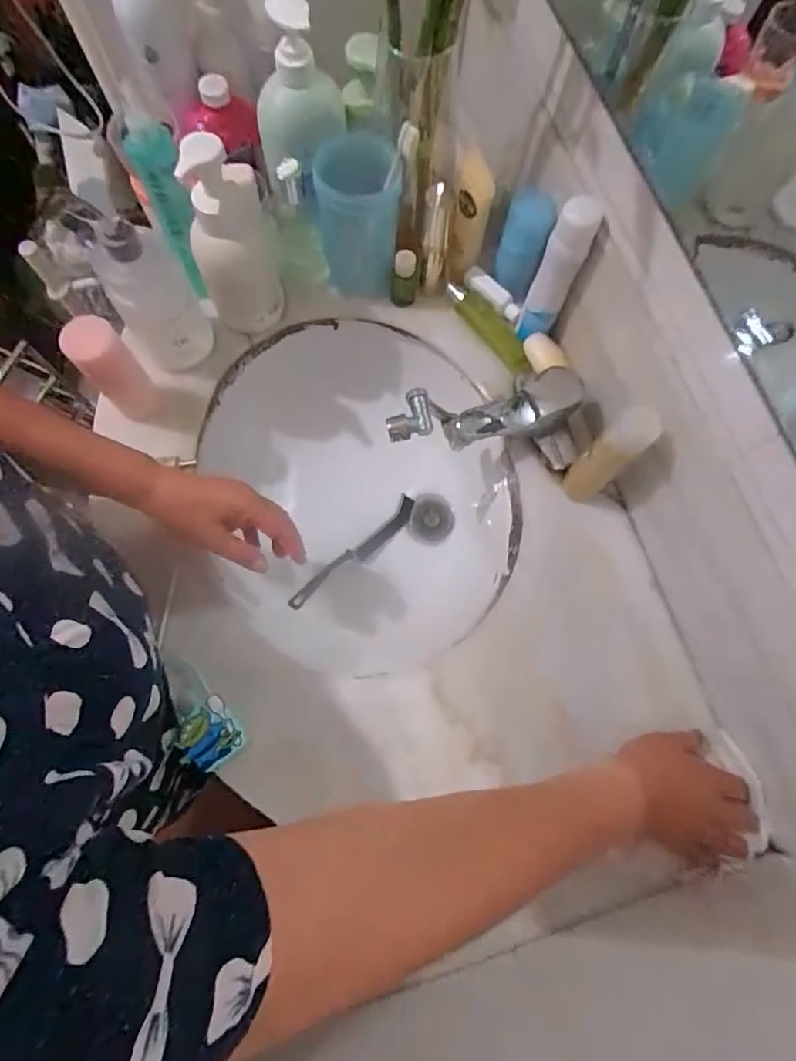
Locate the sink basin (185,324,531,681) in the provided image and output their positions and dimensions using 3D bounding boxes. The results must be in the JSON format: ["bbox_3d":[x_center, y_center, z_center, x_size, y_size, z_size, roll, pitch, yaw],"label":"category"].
[{"bbox_3d":[-0.054,-0.053,0.657,0.346,0.170,0.382,-23,76,-8],"label":"sink basin"}]

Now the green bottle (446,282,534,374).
[{"bbox_3d":[0.105,-0.231,0.599,0.027,0.020,0.134,-38,78,-12],"label":"green bottle"}]

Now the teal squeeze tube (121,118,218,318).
[{"bbox_3d":[-0.221,-0.314,0.534,0.039,0.189,0.046,-30,77,-10],"label":"teal squeeze tube"}]

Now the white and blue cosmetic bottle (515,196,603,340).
[{"bbox_3d":[0.158,-0.253,0.527,0.037,0.148,0.033,25,74,6],"label":"white and blue cosmetic bottle"}]

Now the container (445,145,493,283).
[{"bbox_3d":[0.072,-0.315,0.551,0.035,0.136,0.028,15,74,2],"label":"container"}]

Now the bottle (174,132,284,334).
[{"bbox_3d":[-0.163,-0.278,0.518,0.074,0.173,0.054,-14,74,-6],"label":"bottle"}]

